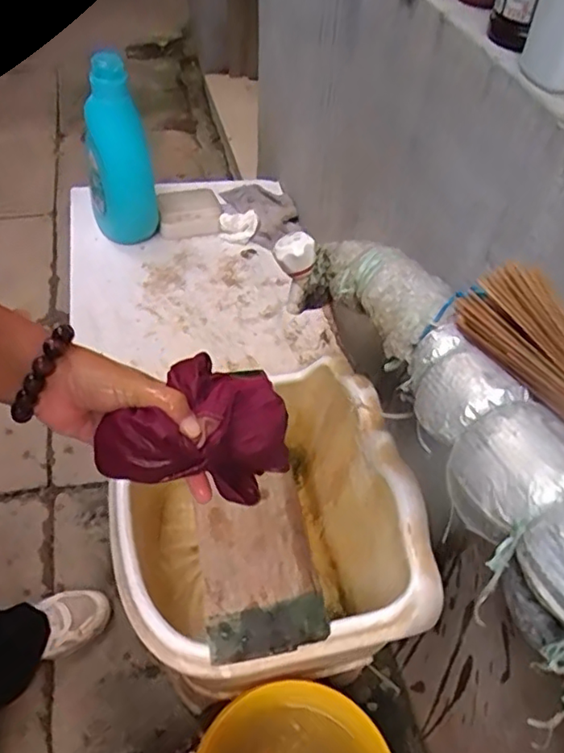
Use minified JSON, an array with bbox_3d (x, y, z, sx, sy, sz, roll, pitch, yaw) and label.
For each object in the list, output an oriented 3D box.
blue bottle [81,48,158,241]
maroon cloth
[{"bbox_3d":[-0.288,-0.385,1.064,0.114,0.307,0.087,-10,49,-13],"label":"blue bottle"},{"bbox_3d":[-0.056,0.039,0.459,0.124,0.089,0.091,3,49,-3],"label":"maroon cloth"}]

